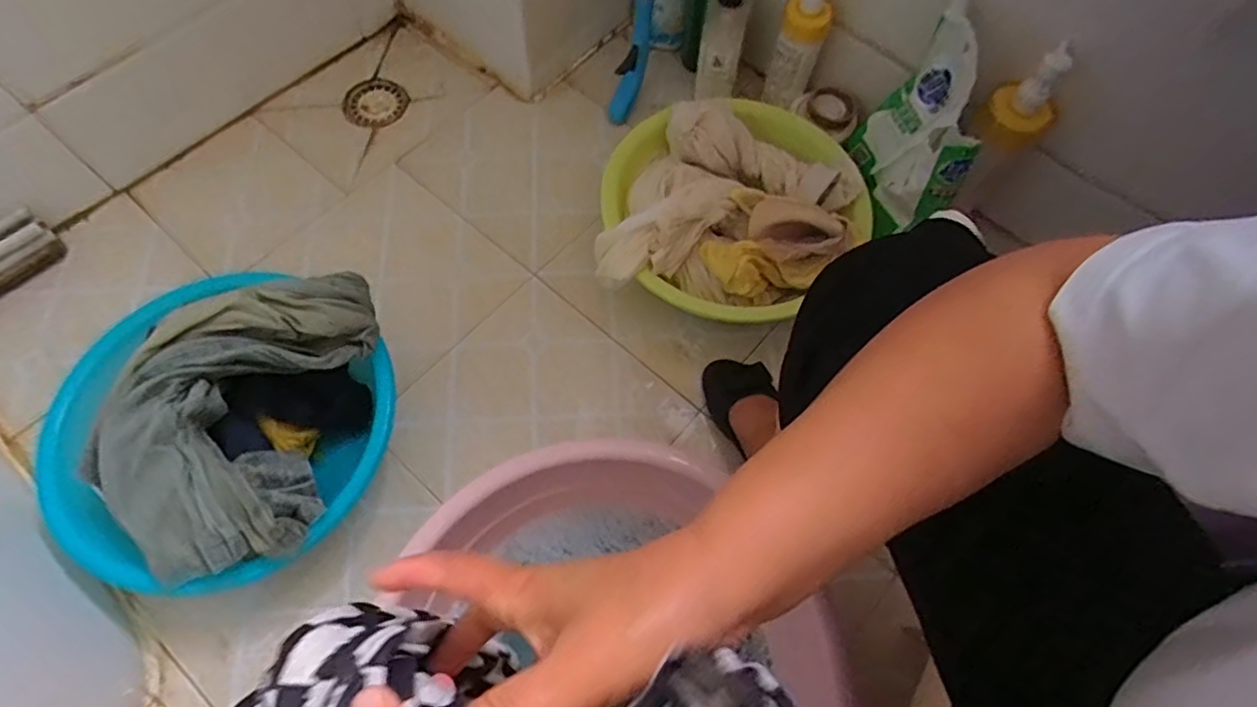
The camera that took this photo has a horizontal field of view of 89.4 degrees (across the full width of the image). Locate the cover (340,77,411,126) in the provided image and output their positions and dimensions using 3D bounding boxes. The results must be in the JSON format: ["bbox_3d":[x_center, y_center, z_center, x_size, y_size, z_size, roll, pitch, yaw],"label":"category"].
[{"bbox_3d":[-0.416,-0.412,1.045,0.099,0.010,0.099,35,67,13],"label":"cover"}]

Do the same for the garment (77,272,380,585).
[{"bbox_3d":[-0.391,0.055,0.623,0.223,0.088,0.303,4,66,-2],"label":"garment"}]

